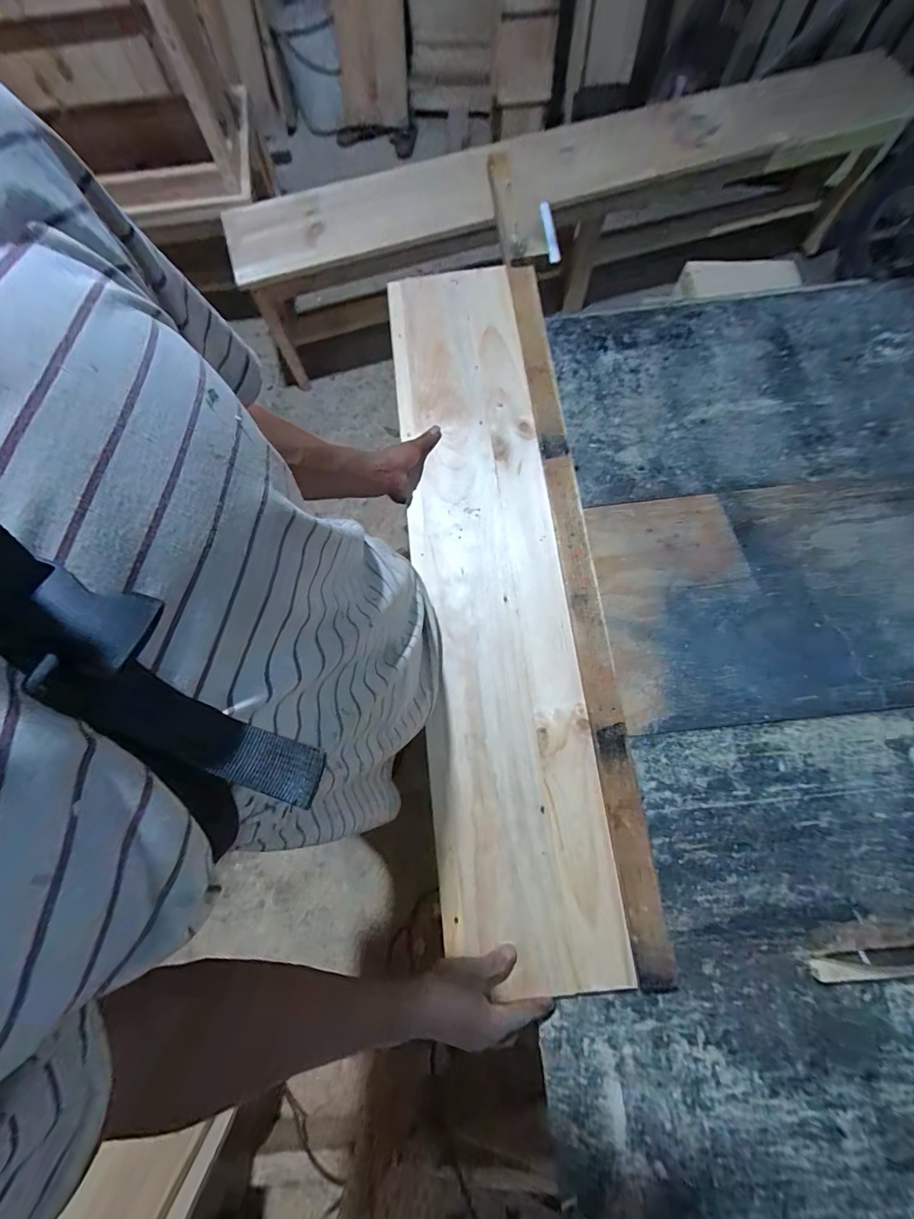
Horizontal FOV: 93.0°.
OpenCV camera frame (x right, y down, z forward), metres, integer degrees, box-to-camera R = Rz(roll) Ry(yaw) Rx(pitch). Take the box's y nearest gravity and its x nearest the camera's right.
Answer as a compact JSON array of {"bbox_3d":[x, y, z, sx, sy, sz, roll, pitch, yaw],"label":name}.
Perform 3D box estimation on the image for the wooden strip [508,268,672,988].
[{"bbox_3d":[0.173,-0.082,0.638,0.044,0.025,1.082,-6,75,0],"label":"wooden strip"}]

